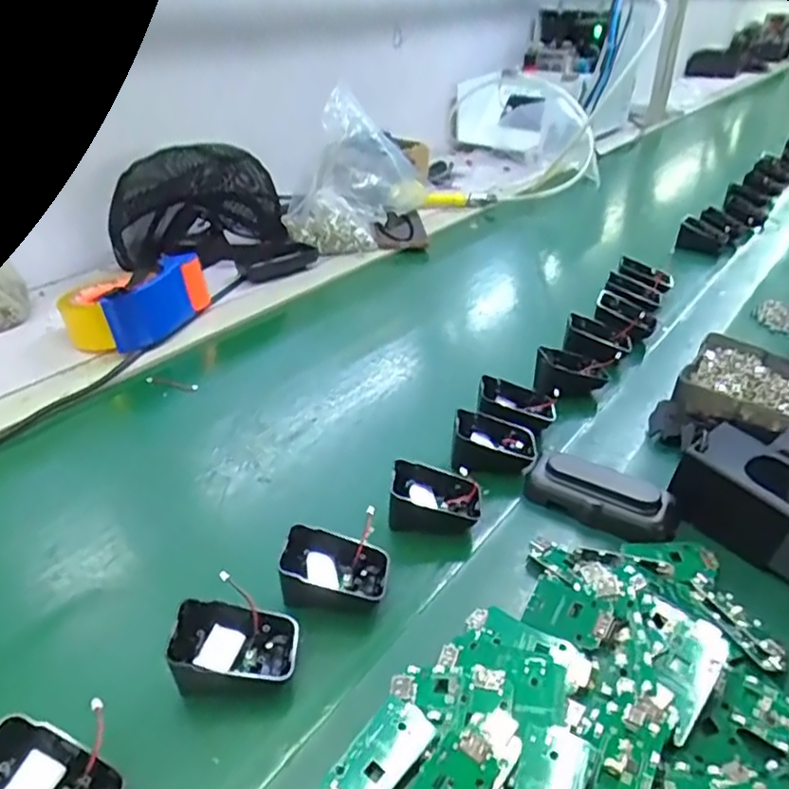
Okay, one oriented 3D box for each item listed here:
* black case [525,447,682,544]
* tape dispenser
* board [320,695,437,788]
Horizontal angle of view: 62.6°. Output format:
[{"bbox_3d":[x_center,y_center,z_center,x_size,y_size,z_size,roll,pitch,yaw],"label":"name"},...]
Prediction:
[{"bbox_3d":[0.152,0.075,0.483,0.109,0.031,0.043,18,38,22],"label":"black case"},{"bbox_3d":[-0.293,-0.106,0.721,0.105,0.065,0.142,18,39,22],"label":"tape dispenser"},{"bbox_3d":[-0.009,0.182,0.325,0.029,0.004,0.064,26,42,30],"label":"board"}]

